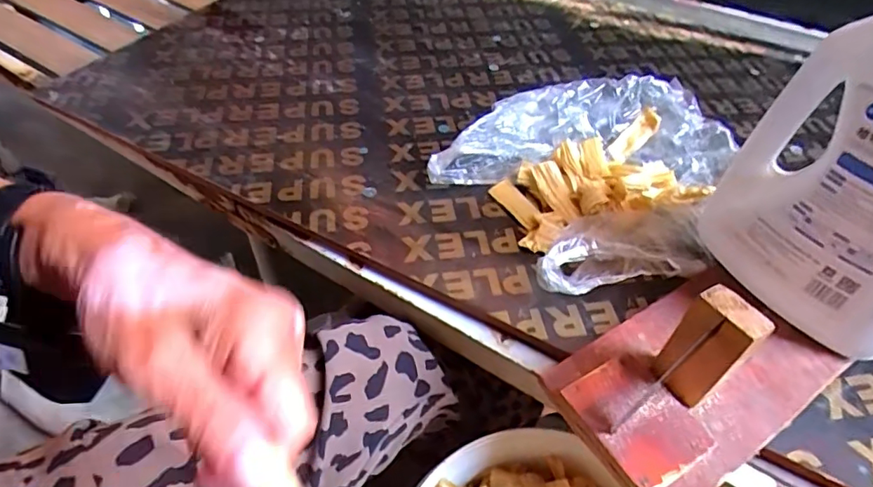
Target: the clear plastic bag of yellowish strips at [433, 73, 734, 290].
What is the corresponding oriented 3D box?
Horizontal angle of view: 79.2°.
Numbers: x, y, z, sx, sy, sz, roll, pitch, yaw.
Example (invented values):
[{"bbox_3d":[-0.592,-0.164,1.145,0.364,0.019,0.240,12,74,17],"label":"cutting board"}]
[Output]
[{"bbox_3d":[0.167,-0.070,0.516,0.283,0.055,0.245,-25,54,-23],"label":"clear plastic bag of yellowish strips"}]

